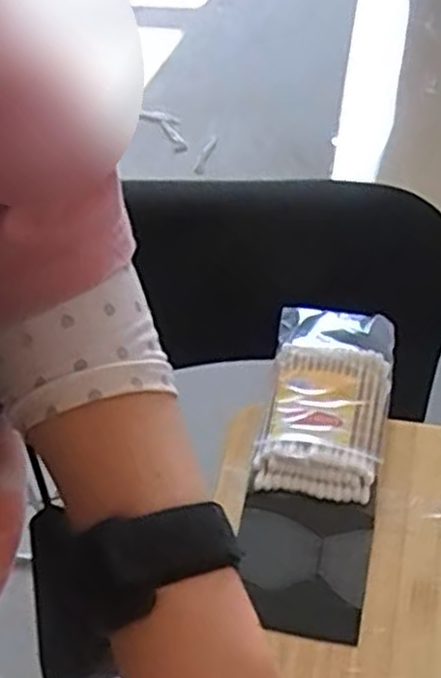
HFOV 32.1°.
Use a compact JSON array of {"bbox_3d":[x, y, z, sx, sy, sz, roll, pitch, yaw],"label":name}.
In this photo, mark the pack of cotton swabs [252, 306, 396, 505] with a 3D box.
[{"bbox_3d":[0.056,0.029,0.401,0.062,0.019,0.112,7,50,9],"label":"pack of cotton swabs"}]

